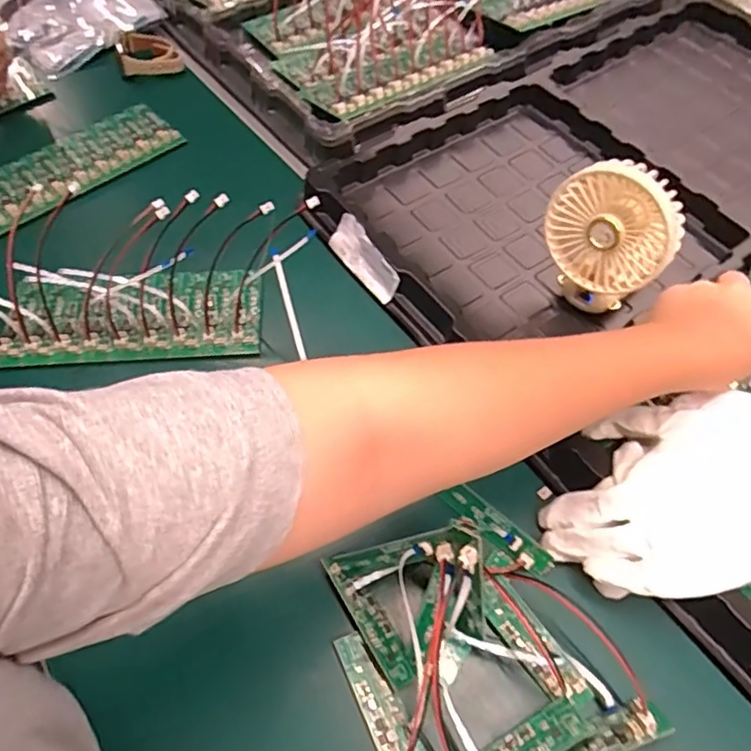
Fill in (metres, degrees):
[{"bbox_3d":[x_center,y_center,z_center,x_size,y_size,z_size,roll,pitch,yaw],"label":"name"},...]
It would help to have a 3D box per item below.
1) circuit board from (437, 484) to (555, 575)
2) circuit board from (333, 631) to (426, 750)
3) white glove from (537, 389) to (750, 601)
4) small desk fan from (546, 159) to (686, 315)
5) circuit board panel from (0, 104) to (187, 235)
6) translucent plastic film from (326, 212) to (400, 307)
[{"bbox_3d":[0.078,0.098,0.377,0.018,0.007,0.073,-40,66,-21],"label":"circuit board"},{"bbox_3d":[0.004,0.182,0.325,0.023,0.011,0.083,-18,59,-21],"label":"circuit board"},{"bbox_3d":[0.195,0.070,0.368,0.186,0.041,0.118,-14,59,-7],"label":"white glove"},{"bbox_3d":[0.163,-0.092,0.425,0.088,0.111,0.046,37,66,21],"label":"small desk fan"},{"bbox_3d":[-0.285,-0.200,0.561,0.078,0.016,0.192,40,67,22],"label":"circuit board panel"},{"bbox_3d":[-0.006,-0.094,0.479,0.013,0.034,0.077,-17,57,-40],"label":"translucent plastic film"}]

